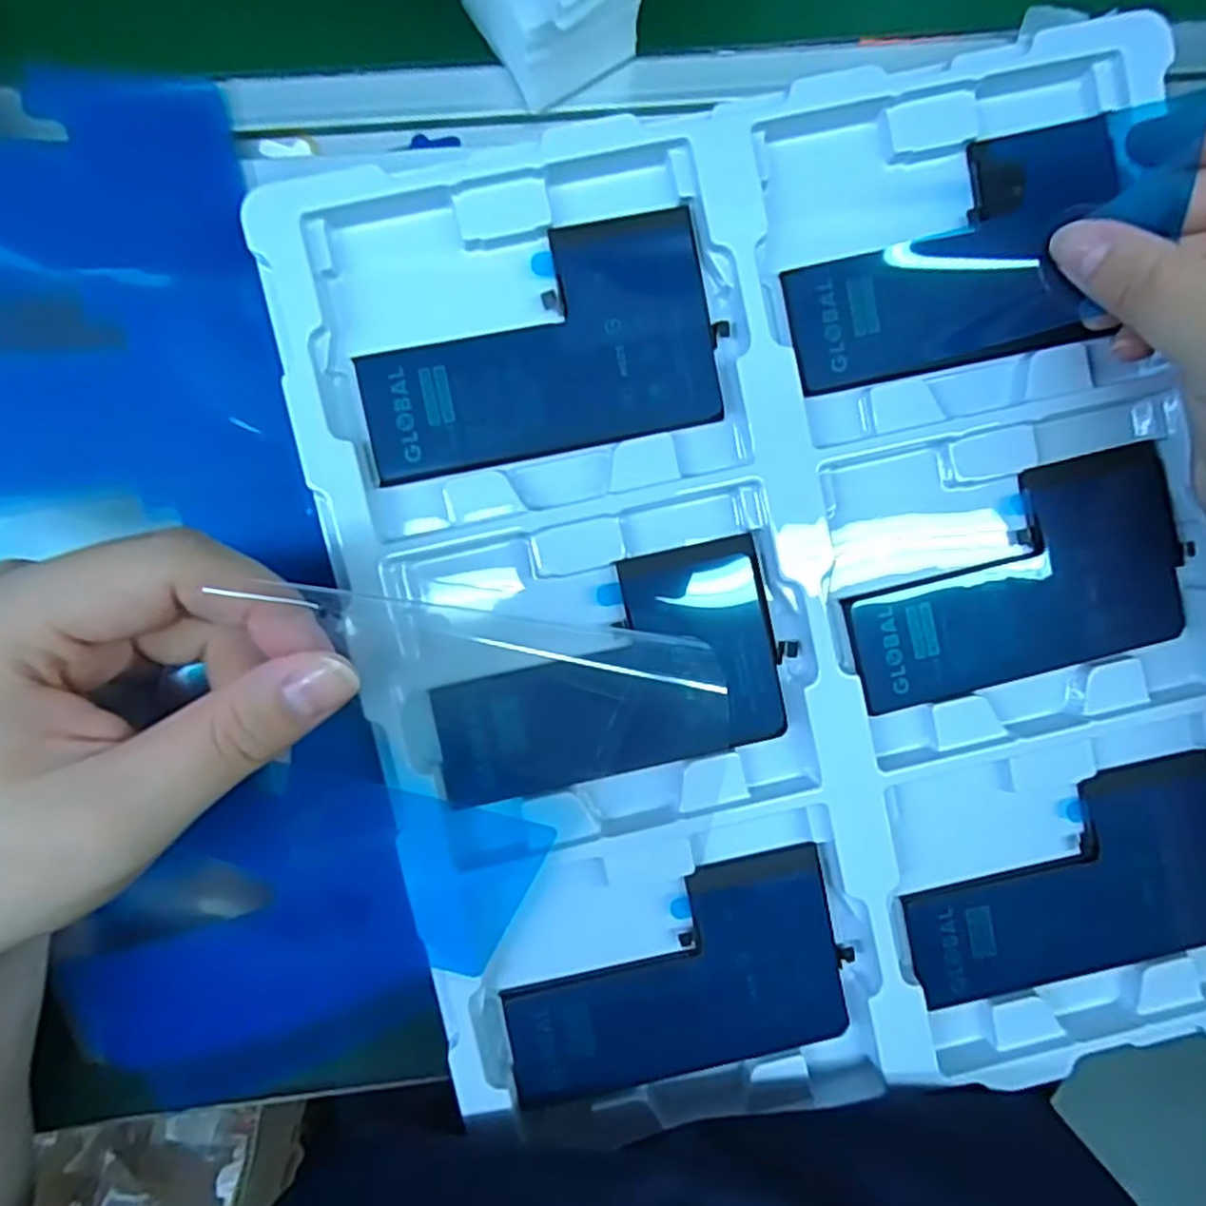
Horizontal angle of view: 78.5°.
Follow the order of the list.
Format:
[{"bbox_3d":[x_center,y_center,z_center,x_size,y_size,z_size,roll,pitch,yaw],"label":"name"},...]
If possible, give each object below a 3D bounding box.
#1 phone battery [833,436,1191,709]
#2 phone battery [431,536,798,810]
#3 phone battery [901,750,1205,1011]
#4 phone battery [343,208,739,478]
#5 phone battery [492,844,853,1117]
[{"bbox_3d":[0.134,-0.007,0.240,0.113,0.007,0.063,-17,95,-5],"label":"phone battery"},{"bbox_3d":[0.001,0.022,0.233,0.109,0.007,0.064,-12,95,-5],"label":"phone battery"},{"bbox_3d":[0.155,0.094,0.244,0.111,0.006,0.062,-17,95,-5],"label":"phone battery"},{"bbox_3d":[-0.020,-0.079,0.225,0.109,0.006,0.064,-12,95,-5],"label":"phone battery"},{"bbox_3d":[0.023,0.121,0.239,0.109,0.009,0.062,-12,95,-5],"label":"phone battery"}]

